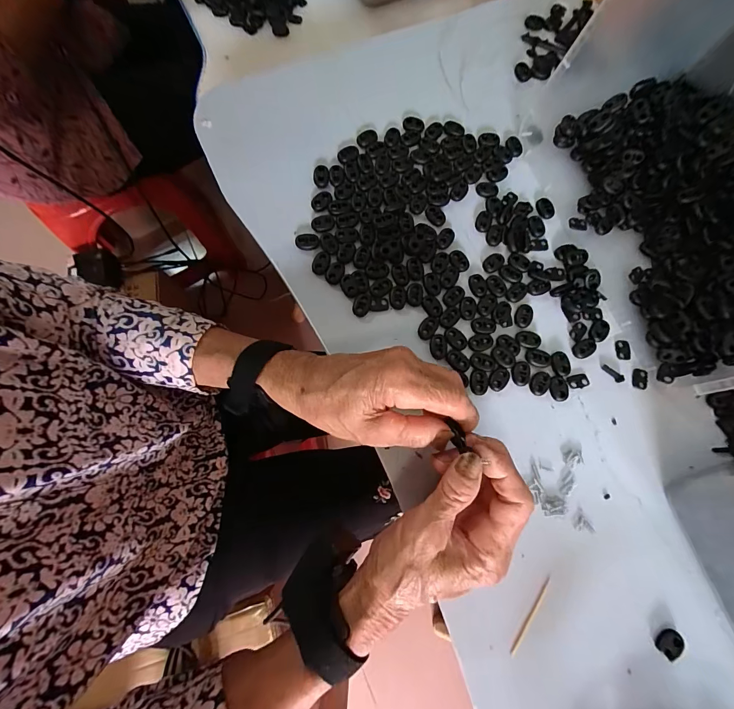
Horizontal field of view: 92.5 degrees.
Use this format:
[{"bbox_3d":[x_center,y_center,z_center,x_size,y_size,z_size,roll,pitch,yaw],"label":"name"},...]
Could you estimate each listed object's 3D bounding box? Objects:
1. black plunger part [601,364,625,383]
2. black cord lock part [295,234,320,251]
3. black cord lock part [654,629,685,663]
[{"bbox_3d":[0.216,0.017,0.308,0.007,0.005,0.021,-43,82,-10],"label":"black plunger part"},{"bbox_3d":[-0.055,-0.104,0.324,0.021,0.004,0.016,-1,77,-2],"label":"black cord lock part"},{"bbox_3d":[0.218,0.208,0.252,0.018,0.006,0.014,-33,80,-9],"label":"black cord lock part"}]

